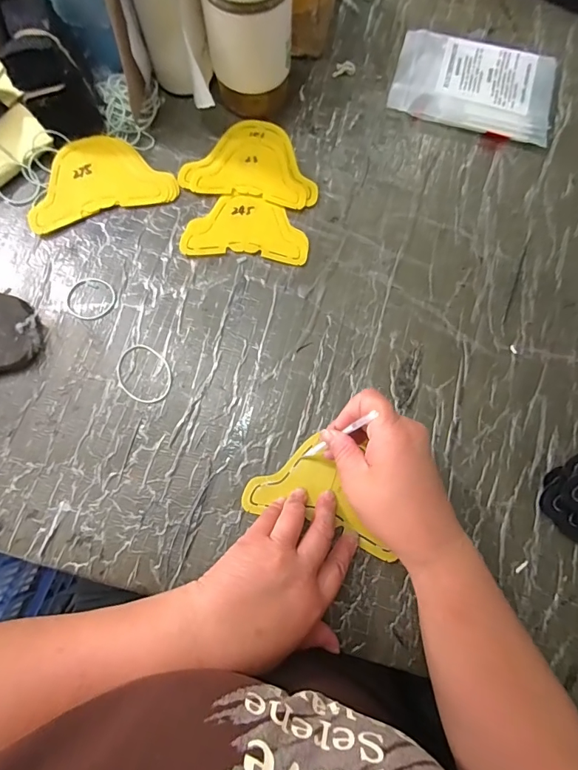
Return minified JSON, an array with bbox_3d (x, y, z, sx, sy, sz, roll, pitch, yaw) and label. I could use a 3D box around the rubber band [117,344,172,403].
[{"bbox_3d":[-0.138,-0.010,0.396,0.059,0.004,0.047,37,80,7],"label":"rubber band"}]

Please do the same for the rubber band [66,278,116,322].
[{"bbox_3d":[-0.197,-0.085,0.413,0.046,0.004,0.045,0,77,-1],"label":"rubber band"}]

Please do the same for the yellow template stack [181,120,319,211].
[{"bbox_3d":[-0.038,-0.245,0.452,0.143,0.004,0.100,10,78,2],"label":"yellow template stack"}]

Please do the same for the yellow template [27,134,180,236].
[{"bbox_3d":[-0.203,-0.221,0.442,0.150,0.004,0.092,-18,82,-7],"label":"yellow template"}]

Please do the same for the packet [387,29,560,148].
[{"bbox_3d":[0.212,-0.335,0.468,0.183,0.027,0.107,16,78,3],"label":"packet"}]

